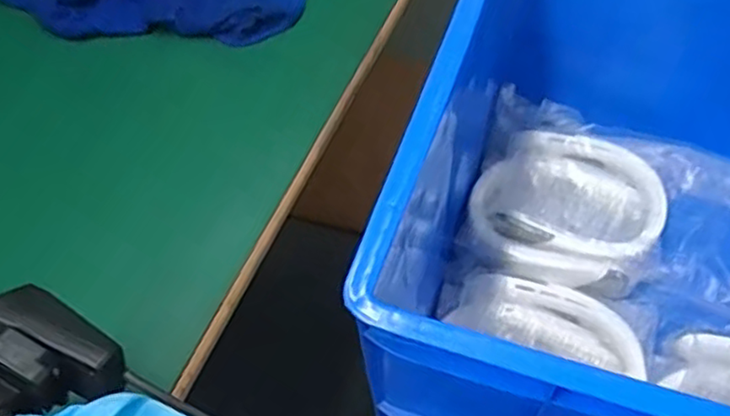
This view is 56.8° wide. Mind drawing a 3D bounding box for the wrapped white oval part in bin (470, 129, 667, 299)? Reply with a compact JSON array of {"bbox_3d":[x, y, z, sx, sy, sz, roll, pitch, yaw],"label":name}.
[{"bbox_3d":[0.271,0.005,0.917,0.235,0.052,0.244,29,62,21],"label":"wrapped white oval part in bin"}]

